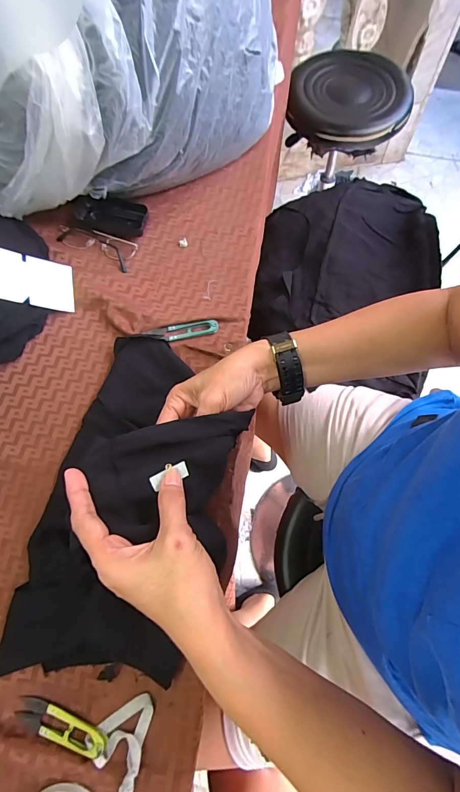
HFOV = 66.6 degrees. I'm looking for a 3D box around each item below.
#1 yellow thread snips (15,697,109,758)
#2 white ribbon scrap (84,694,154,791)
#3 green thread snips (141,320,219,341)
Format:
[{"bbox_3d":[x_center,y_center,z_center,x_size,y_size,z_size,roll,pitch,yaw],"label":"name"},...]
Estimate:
[{"bbox_3d":[-0.161,0.313,0.332,0.100,0.004,0.022,6,53,19],"label":"yellow thread snips"},{"bbox_3d":[-0.091,0.317,0.314,0.065,0.014,0.055,-31,71,-9],"label":"white ribbon scrap"},{"bbox_3d":[-0.067,-0.090,0.483,0.101,0.004,0.024,-8,68,-1],"label":"green thread snips"}]

